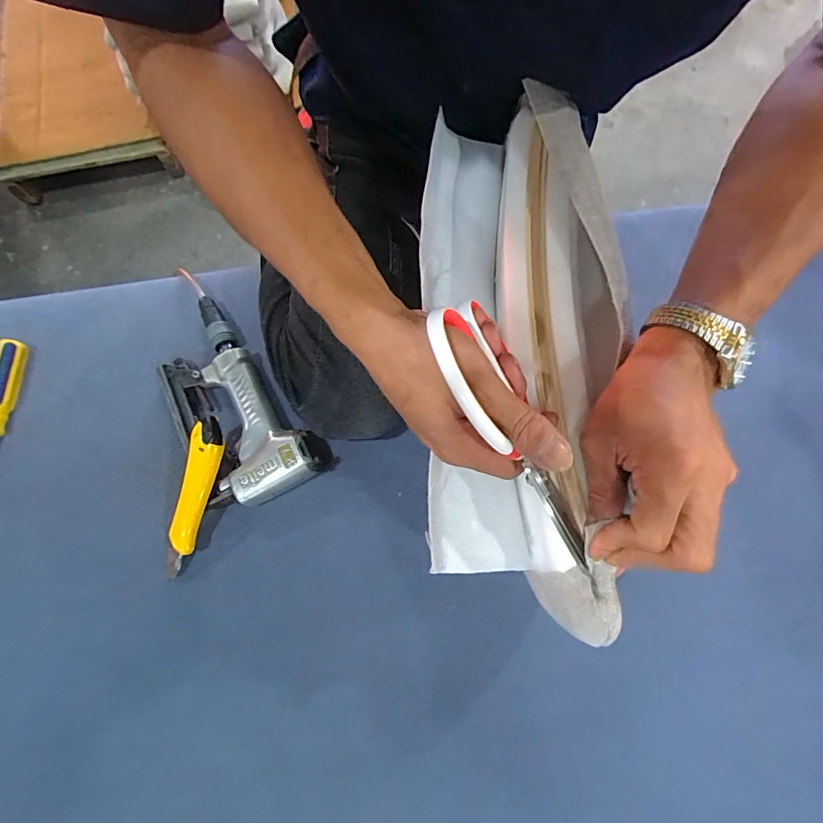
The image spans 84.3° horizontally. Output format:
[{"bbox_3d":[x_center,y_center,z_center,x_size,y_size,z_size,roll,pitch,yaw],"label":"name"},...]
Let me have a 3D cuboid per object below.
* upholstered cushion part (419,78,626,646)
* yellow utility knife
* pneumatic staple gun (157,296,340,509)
[{"bbox_3d":[0.078,-0.047,0.334,0.135,0.083,0.375,0,80,2],"label":"upholstered cushion part"},{"bbox_3d":[-0.224,0.091,0.464,0.034,0.019,0.168,18,96,6],"label":"yellow utility knife"},{"bbox_3d":[-0.206,-0.017,0.501,0.124,0.042,0.255,-33,77,-6],"label":"pneumatic staple gun"}]

